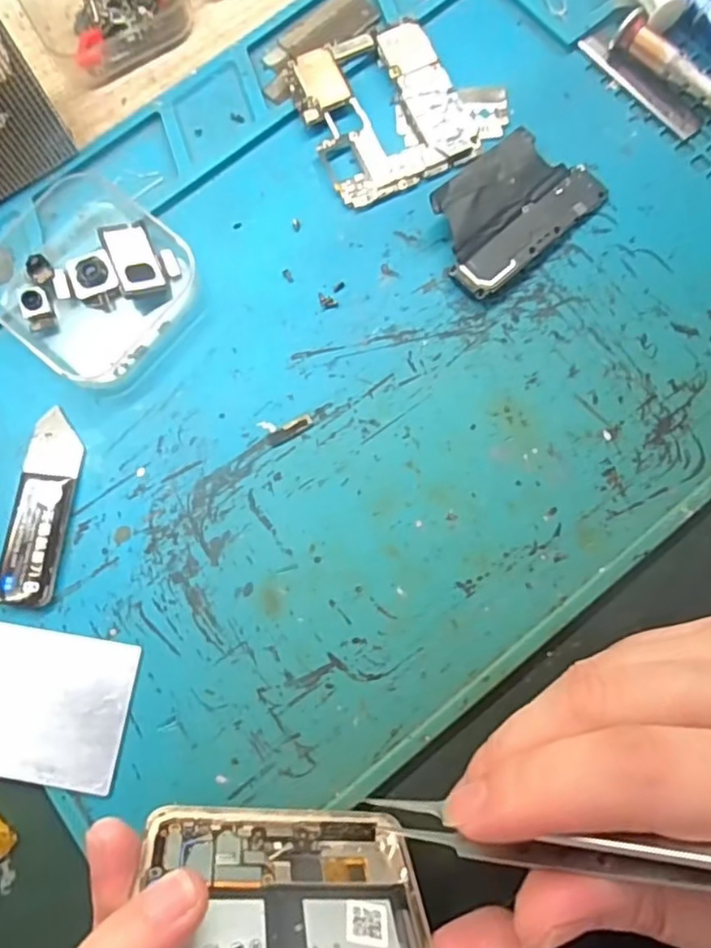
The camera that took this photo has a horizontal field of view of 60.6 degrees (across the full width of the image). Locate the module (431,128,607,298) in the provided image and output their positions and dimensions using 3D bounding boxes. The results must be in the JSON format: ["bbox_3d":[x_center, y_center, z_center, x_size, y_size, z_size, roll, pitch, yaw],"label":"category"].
[{"bbox_3d":[0.056,-0.097,0.222,0.065,0.010,0.041,-41,81,-6],"label":"module"}]

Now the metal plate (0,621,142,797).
[{"bbox_3d":[-0.113,0.073,0.196,0.079,0.004,0.046,8,80,3],"label":"metal plate"}]

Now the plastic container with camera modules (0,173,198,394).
[{"bbox_3d":[-0.098,-0.072,0.221,0.078,0.013,0.064,39,83,8],"label":"plastic container with camera modules"}]

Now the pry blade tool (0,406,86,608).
[{"bbox_3d":[-0.108,0.011,0.209,0.020,0.006,0.066,6,80,2],"label":"pry blade tool"}]

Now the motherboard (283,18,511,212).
[{"bbox_3d":[0.018,-0.142,0.234,0.072,0.006,0.064,-23,80,-3],"label":"motherboard"}]

